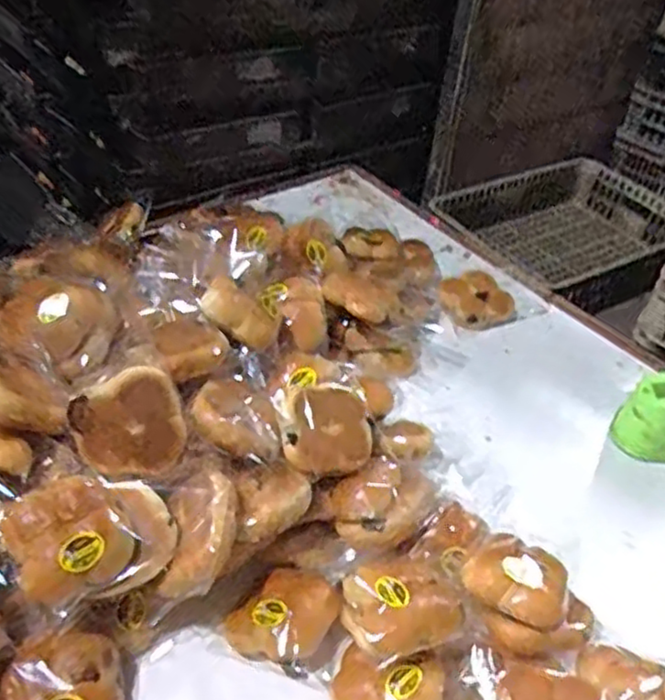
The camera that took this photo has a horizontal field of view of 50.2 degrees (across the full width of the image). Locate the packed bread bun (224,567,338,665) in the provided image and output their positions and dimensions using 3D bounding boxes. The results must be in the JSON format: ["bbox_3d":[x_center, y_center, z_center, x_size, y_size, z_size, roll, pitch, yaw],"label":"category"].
[{"bbox_3d":[-0.050,0.278,0.747,0.100,0.050,0.108,32,47,26],"label":"packed bread bun"}]

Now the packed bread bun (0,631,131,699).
[{"bbox_3d":[-0.257,0.334,0.684,0.114,0.070,0.090,-7,43,-16],"label":"packed bread bun"}]

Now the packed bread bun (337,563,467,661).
[{"bbox_3d":[0.072,0.263,0.733,0.111,0.055,0.106,-13,45,-22],"label":"packed bread bun"}]

